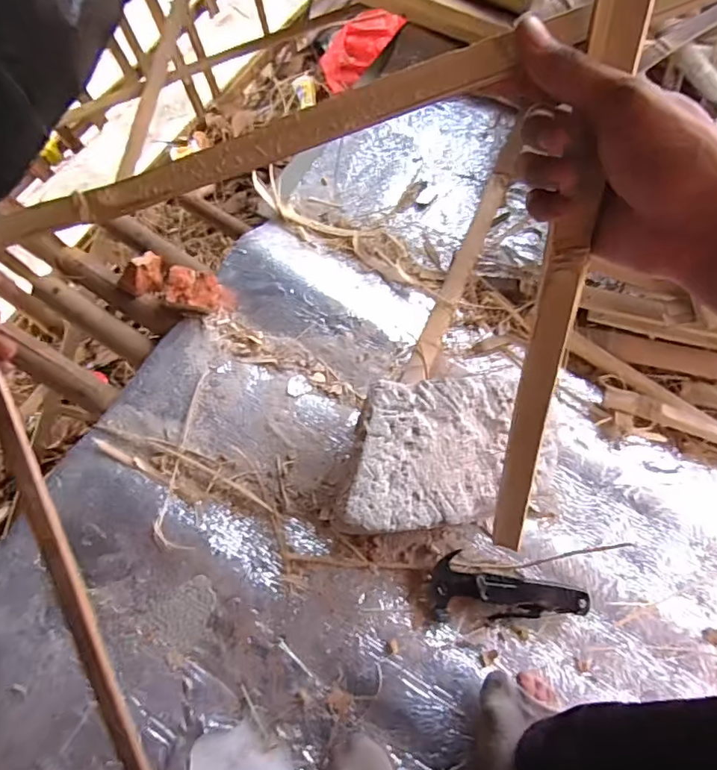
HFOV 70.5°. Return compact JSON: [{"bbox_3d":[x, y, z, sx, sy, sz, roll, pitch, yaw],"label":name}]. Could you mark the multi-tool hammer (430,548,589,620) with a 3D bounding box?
[{"bbox_3d":[0.156,0.212,0.527,0.154,0.029,0.057,4,67,2],"label":"multi-tool hammer"}]

